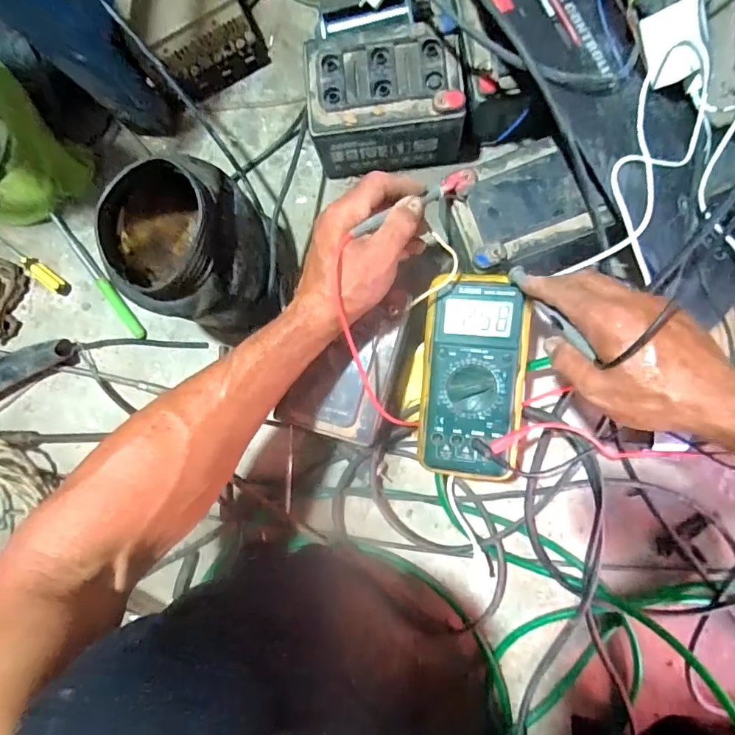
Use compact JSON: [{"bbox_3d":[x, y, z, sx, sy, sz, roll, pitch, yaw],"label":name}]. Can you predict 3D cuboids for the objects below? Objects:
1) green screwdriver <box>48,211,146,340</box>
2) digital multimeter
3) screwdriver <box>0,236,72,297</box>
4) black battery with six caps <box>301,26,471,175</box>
[{"bbox_3d":[-0.329,-0.108,0.584,0.016,0.021,0.185,-40,83,4],"label":"green screwdriver"},{"bbox_3d":[0.098,0.011,0.445,0.092,0.038,0.182,5,88,8],"label":"digital multimeter"},{"bbox_3d":[-0.428,-0.138,0.595,0.147,0.016,0.016,37,93,8],"label":"screwdriver"},{"bbox_3d":[0.019,-0.271,0.503,0.146,0.096,0.104,-6,87,7],"label":"black battery with six caps"}]

